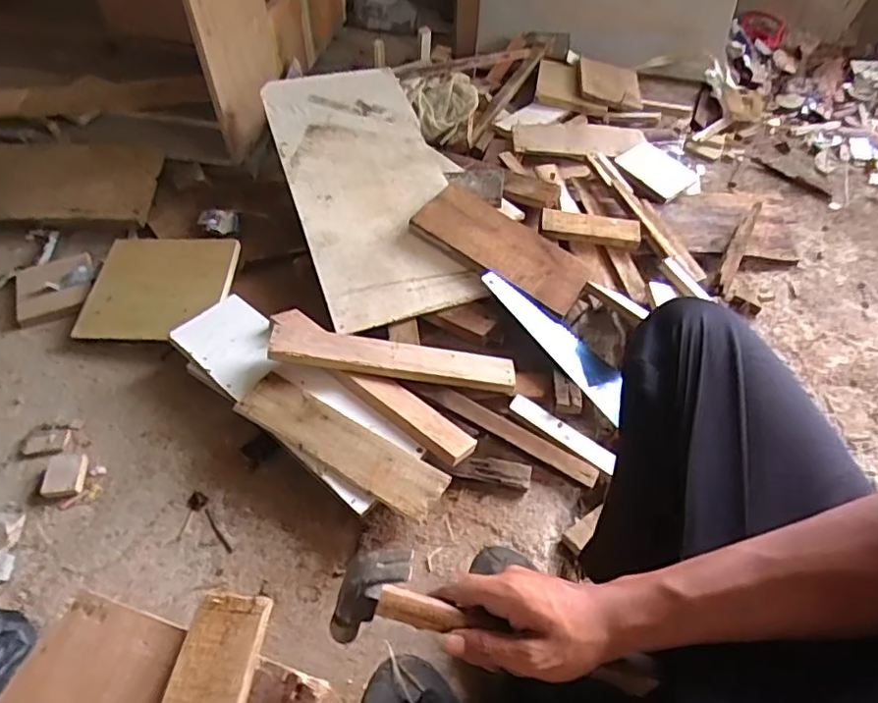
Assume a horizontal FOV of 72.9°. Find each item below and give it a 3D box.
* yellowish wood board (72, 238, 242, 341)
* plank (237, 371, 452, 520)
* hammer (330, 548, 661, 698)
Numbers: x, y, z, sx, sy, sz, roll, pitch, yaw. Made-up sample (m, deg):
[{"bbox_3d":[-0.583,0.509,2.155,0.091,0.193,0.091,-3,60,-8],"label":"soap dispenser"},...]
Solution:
[{"bbox_3d":[-0.443,-0.106,0.954,0.237,0.019,0.195,0,61,10],"label":"yellowish wood board"},{"bbox_3d":[-0.125,0.113,0.751,0.285,0.013,0.073,27,56,17],"label":"plank"},{"bbox_3d":[0.046,0.195,0.426,0.235,0.084,0.029,13,28,-5],"label":"hammer"}]

